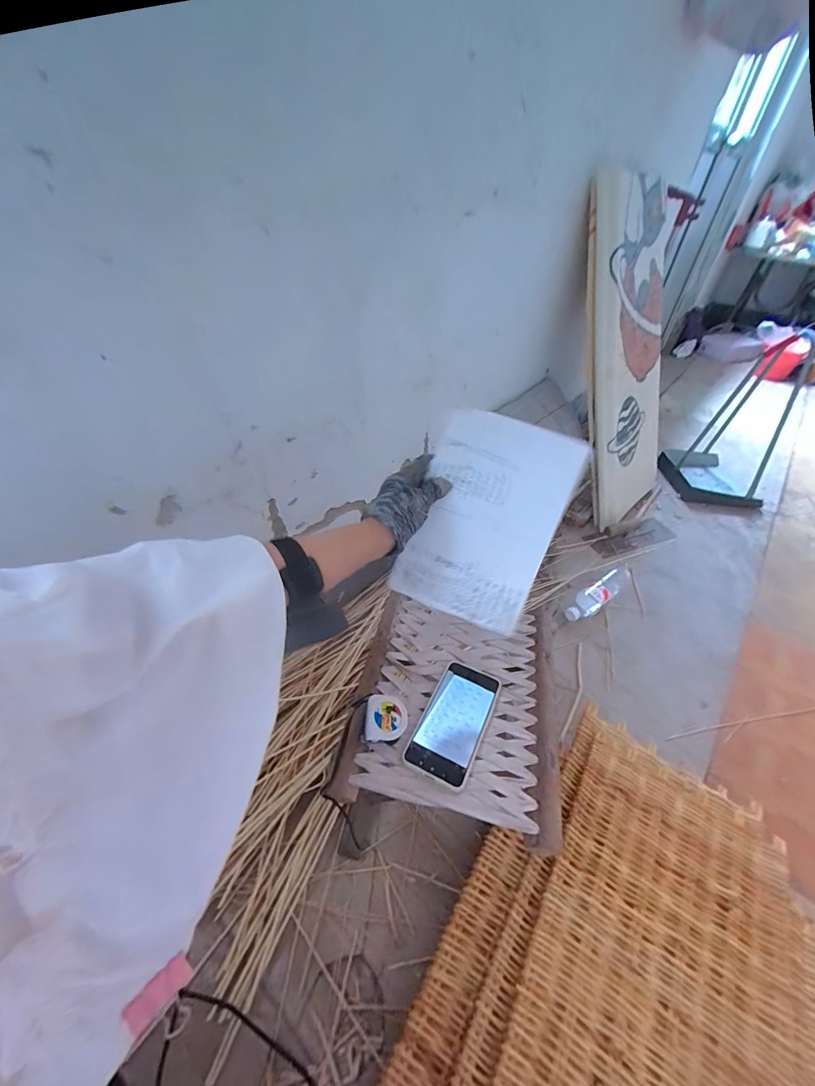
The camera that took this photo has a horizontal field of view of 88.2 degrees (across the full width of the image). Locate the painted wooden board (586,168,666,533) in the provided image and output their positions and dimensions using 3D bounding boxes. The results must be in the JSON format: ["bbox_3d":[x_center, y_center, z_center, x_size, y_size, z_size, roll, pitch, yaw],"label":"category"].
[{"bbox_3d":[0.629,-0.483,1.171,0.413,0.858,0.059,-28,30,-27],"label":"painted wooden board"}]

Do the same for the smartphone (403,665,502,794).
[{"bbox_3d":[0.062,0.226,0.545,0.080,0.010,0.166,19,39,20],"label":"smartphone"}]

